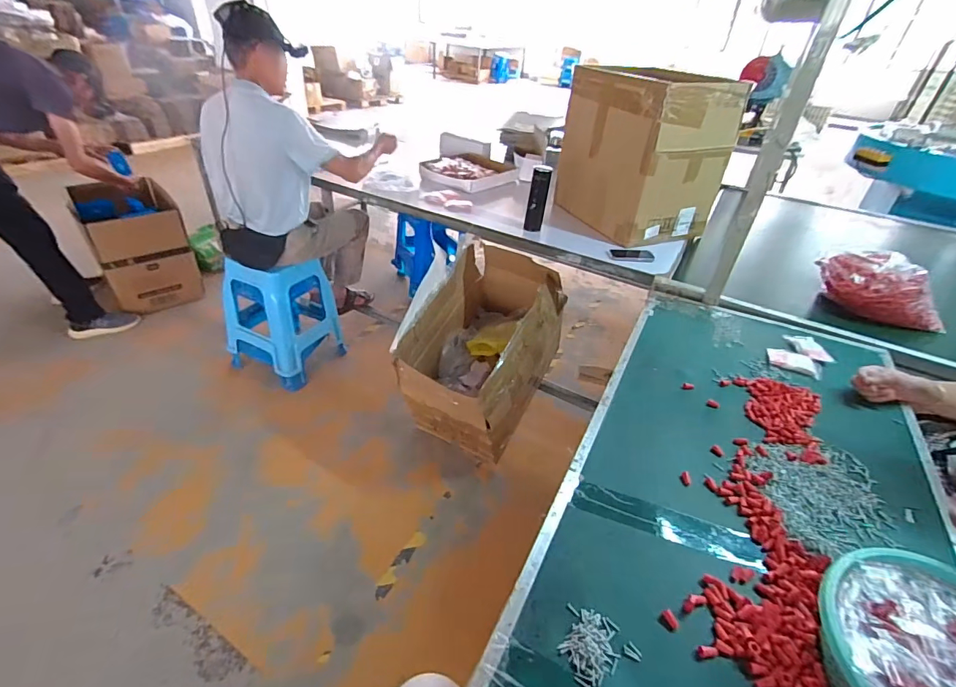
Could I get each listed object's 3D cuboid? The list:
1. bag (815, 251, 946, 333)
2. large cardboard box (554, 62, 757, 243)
[{"bbox_3d":[1.112,-0.149,1.233,0.120,0.159,0.324,-26,47,-35],"label":"bag"},{"bbox_3d":[0.611,-0.703,1.657,0.382,0.533,0.500,-11,40,-21],"label":"large cardboard box"}]

